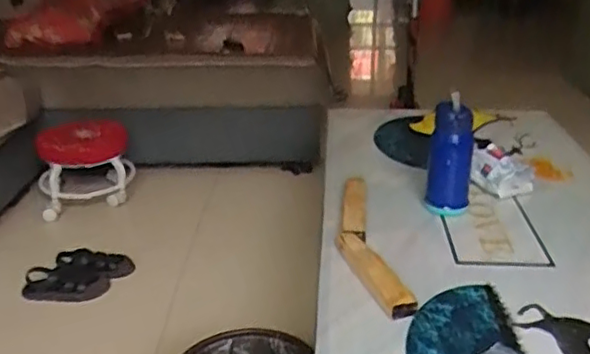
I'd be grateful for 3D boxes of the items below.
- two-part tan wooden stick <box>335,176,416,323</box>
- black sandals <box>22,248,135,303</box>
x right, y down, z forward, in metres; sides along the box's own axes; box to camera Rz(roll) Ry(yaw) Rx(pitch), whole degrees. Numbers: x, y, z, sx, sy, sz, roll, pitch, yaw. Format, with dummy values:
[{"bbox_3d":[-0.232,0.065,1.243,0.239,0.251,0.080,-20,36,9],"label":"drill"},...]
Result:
[{"bbox_3d":[0.112,0.097,1.064,0.085,0.031,0.431,-2,23,-4],"label":"two-part tan wooden stick"},{"bbox_3d":[-0.564,0.257,1.641,0.278,0.071,0.142,-12,26,-25],"label":"black sandals"}]

